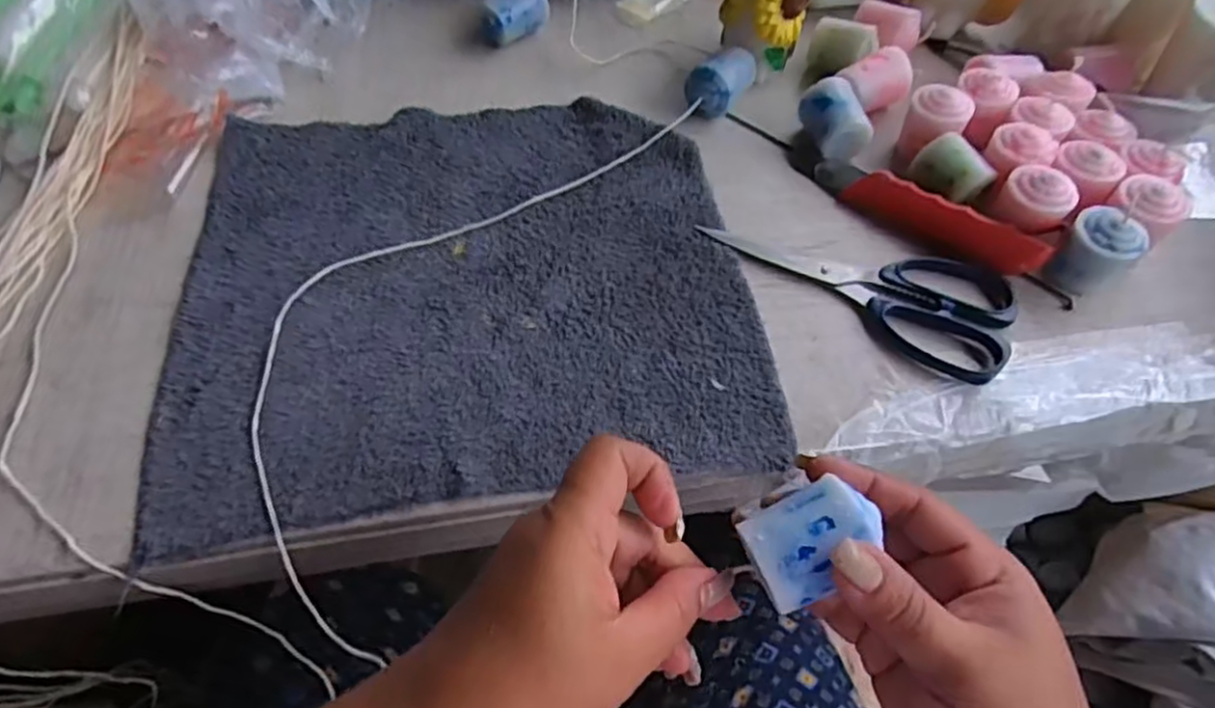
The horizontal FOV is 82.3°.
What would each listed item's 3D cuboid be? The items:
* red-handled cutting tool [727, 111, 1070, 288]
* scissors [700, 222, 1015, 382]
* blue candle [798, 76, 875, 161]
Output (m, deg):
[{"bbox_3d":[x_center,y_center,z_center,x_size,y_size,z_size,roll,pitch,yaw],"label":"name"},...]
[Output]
[{"bbox_3d":[0.204,-0.080,0.422,0.163,0.024,0.025,33,62,19],"label":"red-handled cutting tool"},{"bbox_3d":[0.155,-0.051,0.411,0.175,0.011,0.072,35,63,19],"label":"scissors"},{"bbox_3d":[0.153,-0.153,0.467,0.030,0.036,0.051,-15,59,-11],"label":"blue candle"}]

